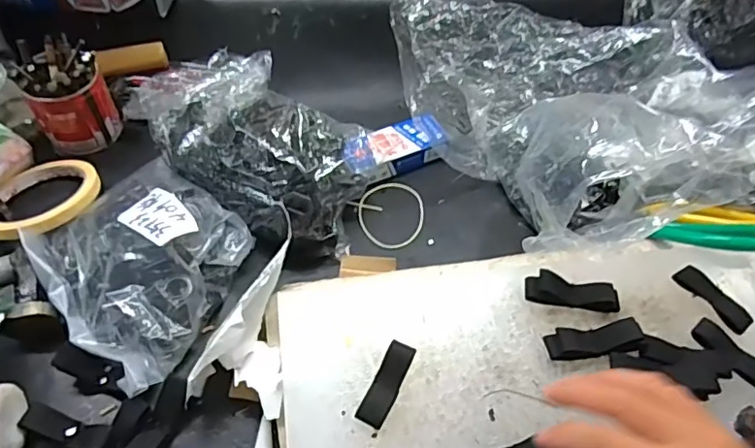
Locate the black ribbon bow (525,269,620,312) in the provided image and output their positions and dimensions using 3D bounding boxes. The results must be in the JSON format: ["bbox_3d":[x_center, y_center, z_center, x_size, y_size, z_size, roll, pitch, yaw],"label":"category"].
[{"bbox_3d":[0.138,0.046,0.389,0.063,0.018,0.020,7,54,2],"label":"black ribbon bow"}]

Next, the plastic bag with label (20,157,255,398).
[{"bbox_3d":[-0.178,0.020,0.414,0.168,0.040,0.142,34,59,20],"label":"plastic bag with label"}]

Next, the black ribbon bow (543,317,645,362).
[{"bbox_3d":[0.145,0.077,0.369,0.062,0.011,0.023,-4,54,-7],"label":"black ribbon bow"}]

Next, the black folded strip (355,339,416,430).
[{"bbox_3d":[0.006,0.100,0.348,0.017,0.004,0.056,30,58,1],"label":"black folded strip"}]

